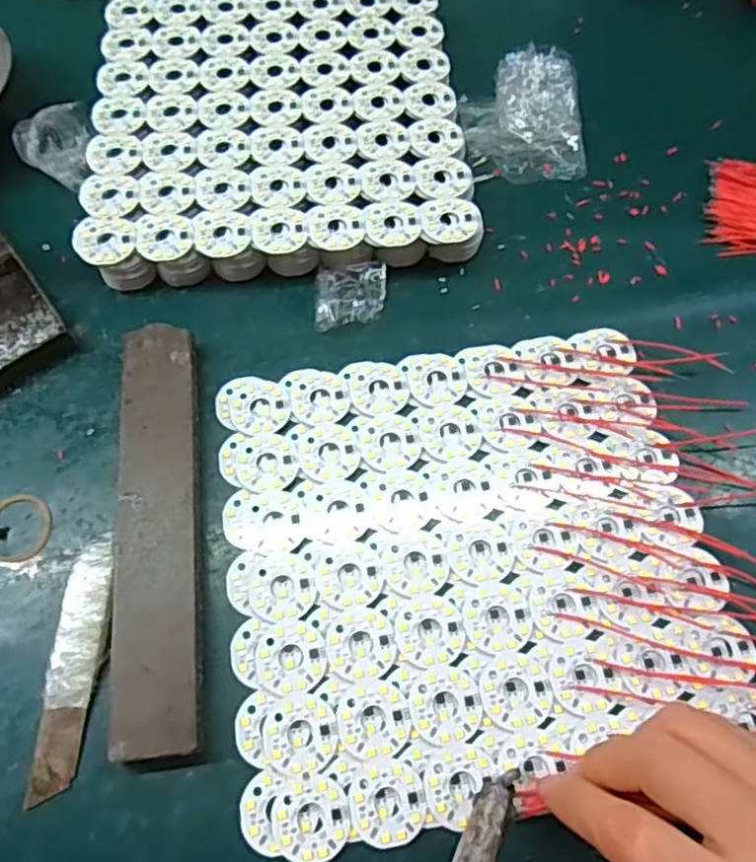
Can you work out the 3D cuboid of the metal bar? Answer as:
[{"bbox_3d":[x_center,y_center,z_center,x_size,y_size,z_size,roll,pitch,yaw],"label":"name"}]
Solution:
[{"bbox_3d":[-0.101,0.041,0.308,0.037,0.017,0.198,-6,64,-4],"label":"metal bar"}]

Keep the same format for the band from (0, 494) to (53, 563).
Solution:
[{"bbox_3d":[-0.171,0.046,0.316,0.032,0.004,0.033,-10,65,-6],"label":"band"}]

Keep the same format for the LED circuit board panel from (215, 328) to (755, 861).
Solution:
[{"bbox_3d":[0.042,0.056,0.310,0.221,0.008,0.211,-7,64,-5],"label":"LED circuit board panel"}]

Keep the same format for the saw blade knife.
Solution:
[{"bbox_3d":[-0.130,0.101,0.286,0.021,0.012,0.103,4,64,1],"label":"saw blade knife"}]

